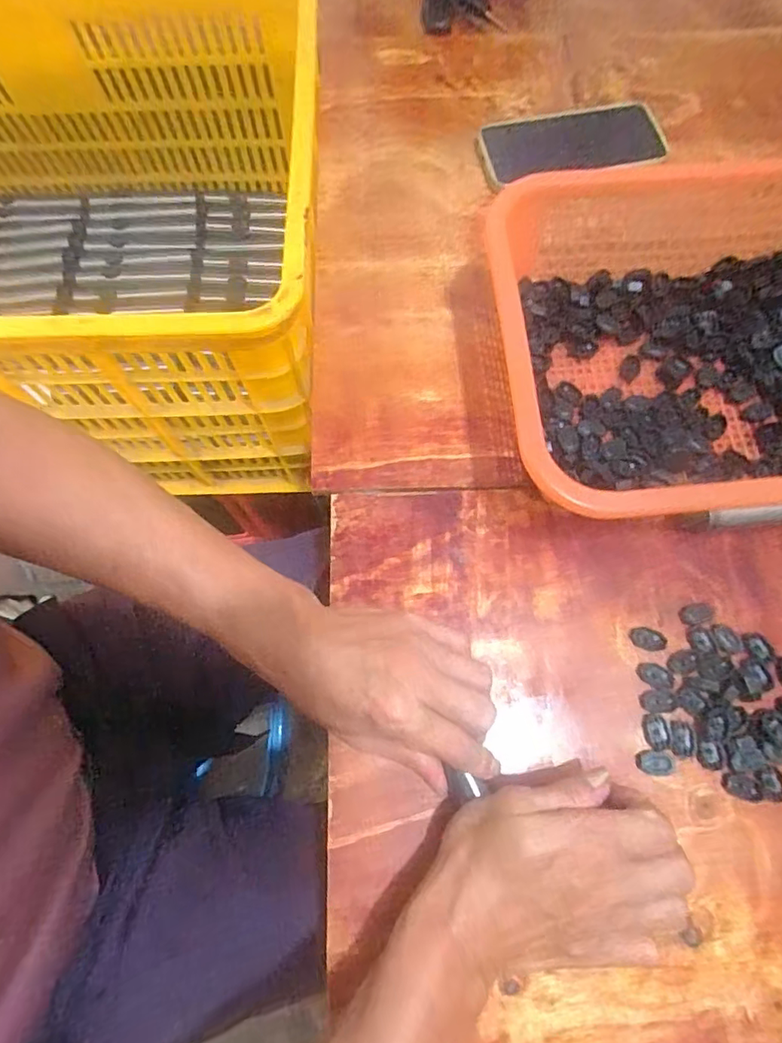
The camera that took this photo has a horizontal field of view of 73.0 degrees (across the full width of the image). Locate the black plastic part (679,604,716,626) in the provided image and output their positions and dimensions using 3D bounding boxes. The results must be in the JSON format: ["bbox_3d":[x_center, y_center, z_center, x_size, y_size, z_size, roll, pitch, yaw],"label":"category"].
[{"bbox_3d":[0.213,0.064,0.366,0.025,0.004,0.014,-13,73,-3],"label":"black plastic part"}]

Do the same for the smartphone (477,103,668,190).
[{"bbox_3d":[0.169,-0.359,0.496,0.167,0.011,0.063,-11,73,-2],"label":"smartphone"}]

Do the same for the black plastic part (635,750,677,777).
[{"bbox_3d":[0.169,0.153,0.335,0.023,0.006,0.015,1,73,2],"label":"black plastic part"}]

